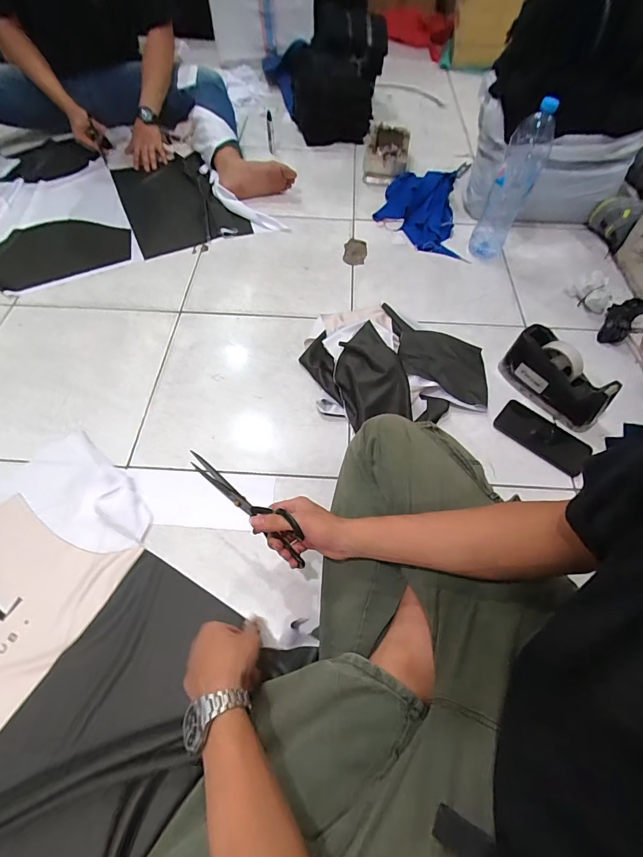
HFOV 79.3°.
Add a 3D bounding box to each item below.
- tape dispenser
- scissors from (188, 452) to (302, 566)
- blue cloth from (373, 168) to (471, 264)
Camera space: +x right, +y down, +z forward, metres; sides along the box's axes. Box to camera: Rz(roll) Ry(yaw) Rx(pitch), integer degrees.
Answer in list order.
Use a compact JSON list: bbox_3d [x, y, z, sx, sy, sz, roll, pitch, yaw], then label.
[{"bbox_3d":[0.441,-0.098,0.727,0.078,0.086,0.196,-30,63,-17],"label":"tape dispenser"},{"bbox_3d":[-0.107,0.109,0.545,0.209,0.088,0.026,28,61,25],"label":"scissors"},{"bbox_3d":[0.265,-0.601,1.065,0.209,0.094,0.317,2,59,-1],"label":"blue cloth"}]

